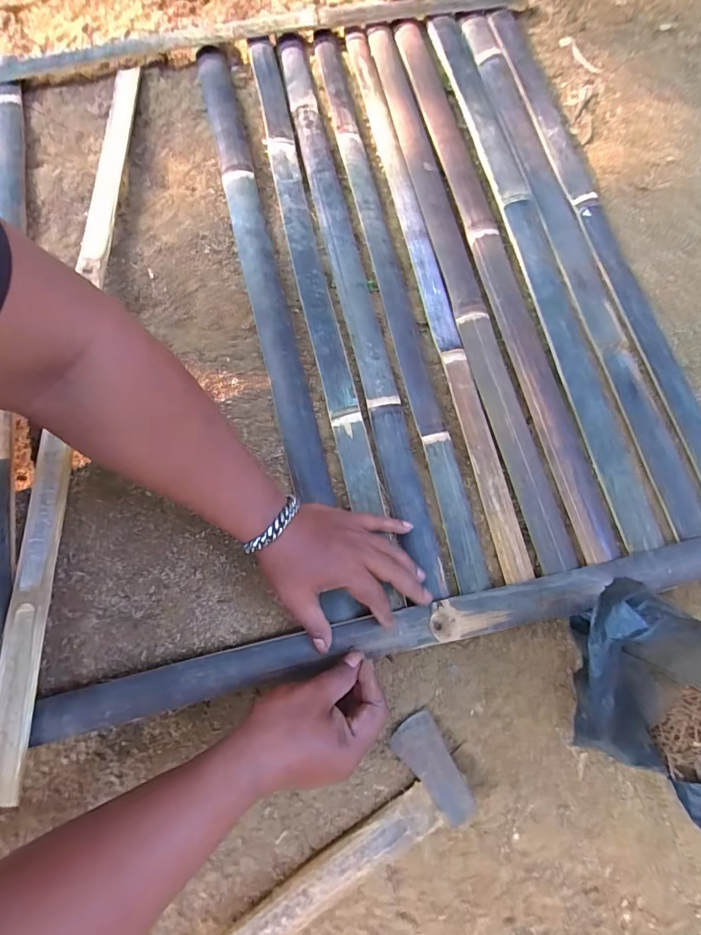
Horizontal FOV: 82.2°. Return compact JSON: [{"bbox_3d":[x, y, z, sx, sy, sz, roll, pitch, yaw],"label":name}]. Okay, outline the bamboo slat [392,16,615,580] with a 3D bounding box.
[{"bbox_3d":[0.178,-0.288,0.521,0.049,0.012,0.813,-12,78,-4],"label":"bamboo slat"}]

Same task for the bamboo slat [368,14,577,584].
[{"bbox_3d":[0.132,-0.266,0.516,0.047,0.013,0.801,-13,78,-4],"label":"bamboo slat"}]

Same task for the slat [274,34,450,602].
[{"bbox_3d":[-0.006,-0.243,0.510,0.046,0.021,0.786,-13,77,-4],"label":"slat"}]

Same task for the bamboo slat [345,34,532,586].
[{"bbox_3d":[0.095,-0.265,0.511,0.030,0.011,0.810,-11,78,-3],"label":"bamboo slat"}]

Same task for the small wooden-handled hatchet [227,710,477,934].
[{"bbox_3d":[-0.010,0.348,0.357,0.268,0.034,0.081,-38,81,-9],"label":"small wooden-handled hatchet"}]

